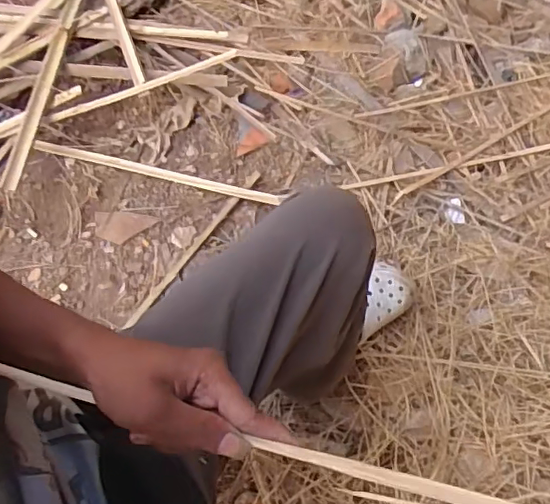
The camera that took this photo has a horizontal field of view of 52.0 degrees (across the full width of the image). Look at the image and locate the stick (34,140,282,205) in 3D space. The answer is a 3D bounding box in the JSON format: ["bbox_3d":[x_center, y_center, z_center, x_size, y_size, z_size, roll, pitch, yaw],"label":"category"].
[{"bbox_3d":[-0.242,-0.163,1.129,0.522,0.007,0.023,14,63,8],"label":"stick"}]

